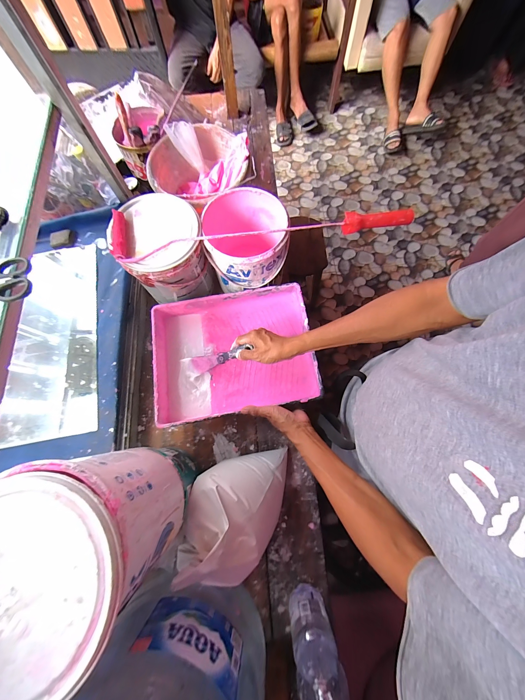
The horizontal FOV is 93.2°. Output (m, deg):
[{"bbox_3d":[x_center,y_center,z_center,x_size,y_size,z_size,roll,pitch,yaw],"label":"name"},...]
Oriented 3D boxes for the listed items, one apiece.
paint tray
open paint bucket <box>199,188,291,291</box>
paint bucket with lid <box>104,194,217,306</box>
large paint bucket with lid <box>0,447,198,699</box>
[{"bbox_3d":[-0.069,0.005,0.578,0.348,0.080,0.271,-8,75,-2],"label":"paint tray"},{"bbox_3d":[-0.036,-0.237,0.584,0.173,0.181,0.179,0,75,0],"label":"open paint bucket"},{"bbox_3d":[-0.204,-0.215,0.553,0.158,0.169,0.164,0,75,0],"label":"paint bucket with lid"},{"bbox_3d":[-0.205,0.220,0.293,0.165,0.180,0.172,0,75,0],"label":"large paint bucket with lid"}]

